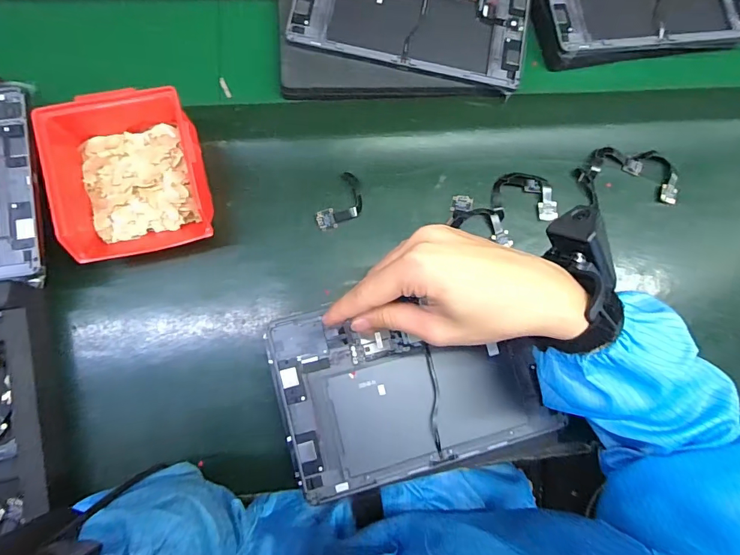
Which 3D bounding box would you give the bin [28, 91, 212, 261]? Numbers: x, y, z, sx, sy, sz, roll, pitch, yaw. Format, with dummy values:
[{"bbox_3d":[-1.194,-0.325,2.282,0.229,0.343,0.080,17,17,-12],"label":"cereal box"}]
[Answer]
[{"bbox_3d":[-0.222,-0.099,0.389,0.127,0.069,0.147,-13,82,-6],"label":"bin"}]

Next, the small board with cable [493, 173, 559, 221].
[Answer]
[{"bbox_3d":[0.171,-0.090,0.453,0.071,0.008,0.053,1,80,-5],"label":"small board with cable"}]

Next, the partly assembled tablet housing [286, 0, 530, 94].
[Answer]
[{"bbox_3d":[0.051,-0.312,0.459,0.257,0.015,0.168,11,79,-3],"label":"partly assembled tablet housing"}]

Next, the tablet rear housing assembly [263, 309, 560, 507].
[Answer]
[{"bbox_3d":[0.038,0.096,0.383,0.236,0.014,0.162,-14,88,-6],"label":"tablet rear housing assembly"}]

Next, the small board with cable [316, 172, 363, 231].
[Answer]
[{"bbox_3d":[-0.028,-0.077,0.434,0.036,0.012,0.067,32,79,1],"label":"small board with cable"}]

